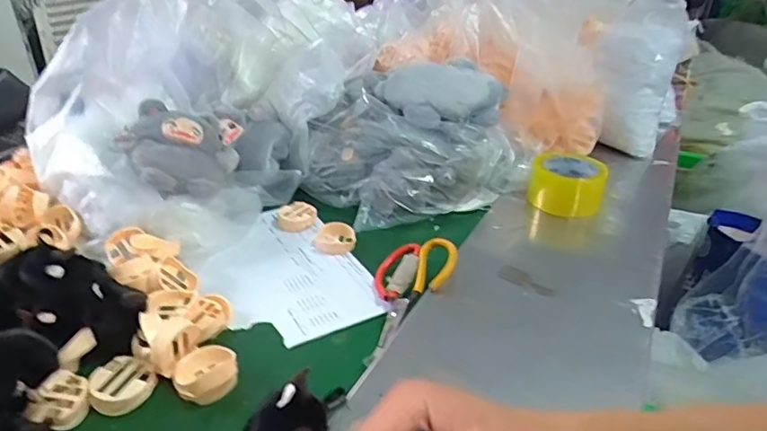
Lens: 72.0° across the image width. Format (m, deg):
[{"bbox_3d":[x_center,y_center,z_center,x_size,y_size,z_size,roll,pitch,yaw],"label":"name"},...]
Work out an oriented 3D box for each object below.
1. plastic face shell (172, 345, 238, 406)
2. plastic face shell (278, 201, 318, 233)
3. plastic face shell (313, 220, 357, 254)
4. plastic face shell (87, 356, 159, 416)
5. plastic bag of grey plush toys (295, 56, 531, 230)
[{"bbox_3d":[-0.176,0.157,0.525,0.059,0.023,0.054,1,30,-1],"label":"plastic face shell"},{"bbox_3d":[-0.132,-0.002,0.808,0.057,0.019,0.076,-4,31,-10],"label":"plastic face shell"},{"bbox_3d":[-0.069,0.032,0.760,0.060,0.019,0.061,1,30,-2],"label":"plastic face shell"},{"bbox_3d":[-0.252,0.162,0.509,0.056,0.020,0.054,1,30,-1],"label":"plastic face shell"},{"bbox_3d":[0.037,-0.139,0.864,0.318,0.156,0.236,-15,34,-27],"label":"plastic bag of grey plush toys"}]

